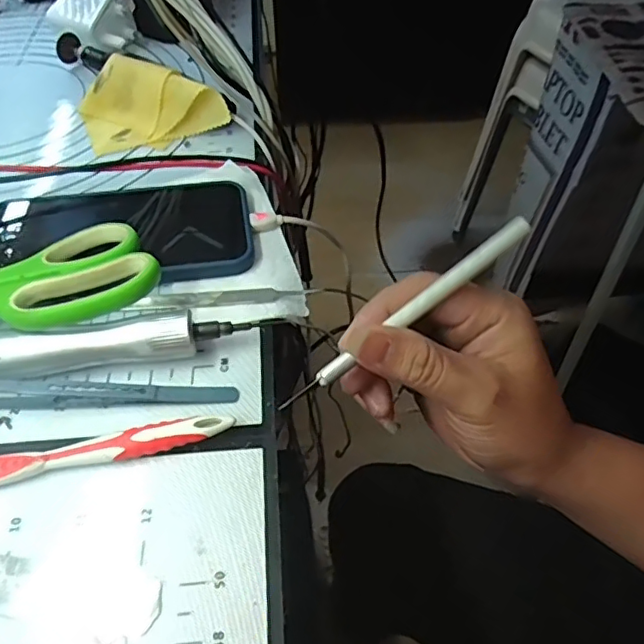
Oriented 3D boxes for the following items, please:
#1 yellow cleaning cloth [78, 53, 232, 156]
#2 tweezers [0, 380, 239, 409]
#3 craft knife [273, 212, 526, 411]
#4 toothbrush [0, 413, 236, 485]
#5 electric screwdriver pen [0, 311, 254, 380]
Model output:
[{"bbox_3d":[-0.119,-0.153,0.398,0.096,0.041,0.056,-10,51,-10],"label":"yellow cleaning cloth"},{"bbox_3d":[-0.099,0.032,0.261,0.117,0.011,0.010,-2,50,-4],"label":"tweezers"},{"bbox_3d":[0.037,-0.003,0.252,0.132,0.008,0.007,-37,57,-1],"label":"craft knife"},{"bbox_3d":[-0.126,0.059,0.235,0.174,0.015,0.012,-10,51,-11],"label":"toothbrush"},{"bbox_3d":[-0.129,0.016,0.265,0.182,0.023,0.021,-8,51,-9],"label":"electric screwdriver pen"}]

